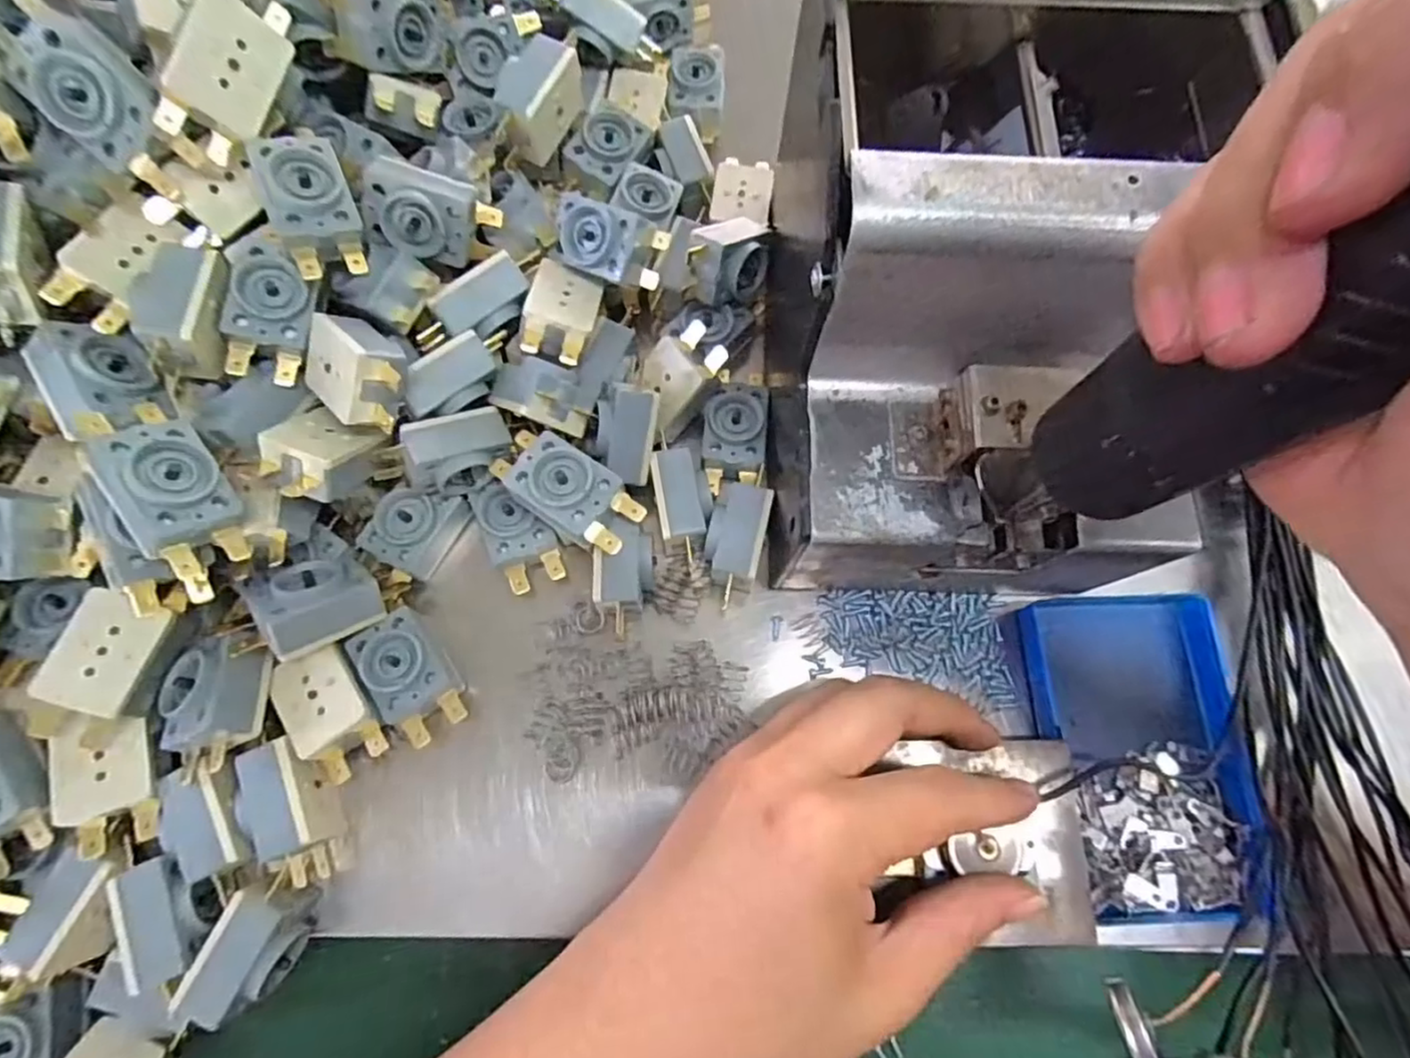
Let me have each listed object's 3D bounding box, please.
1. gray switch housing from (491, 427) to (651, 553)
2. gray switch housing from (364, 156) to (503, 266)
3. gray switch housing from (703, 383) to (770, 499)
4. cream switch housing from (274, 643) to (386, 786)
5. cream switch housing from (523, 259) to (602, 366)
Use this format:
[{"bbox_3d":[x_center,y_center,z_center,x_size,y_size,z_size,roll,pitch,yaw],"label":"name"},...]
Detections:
[{"bbox_3d":[-0.052,-0.014,0.246,0.057,0.019,0.029,34,77,8],"label":"gray switch housing"},{"bbox_3d":[-0.103,-0.117,0.249,0.045,0.014,0.031,17,104,-26],"label":"gray switch housing"},{"bbox_3d":[0.013,-0.039,0.281,0.026,0.017,0.044,2,75,-1],"label":"gray switch housing"},{"bbox_3d":[-0.133,0.066,0.244,0.026,0.025,0.044,-29,77,-8],"label":"cream switch housing"},{"bbox_3d":[-0.058,-0.083,0.264,0.026,0.018,0.042,19,58,-18],"label":"cream switch housing"}]

